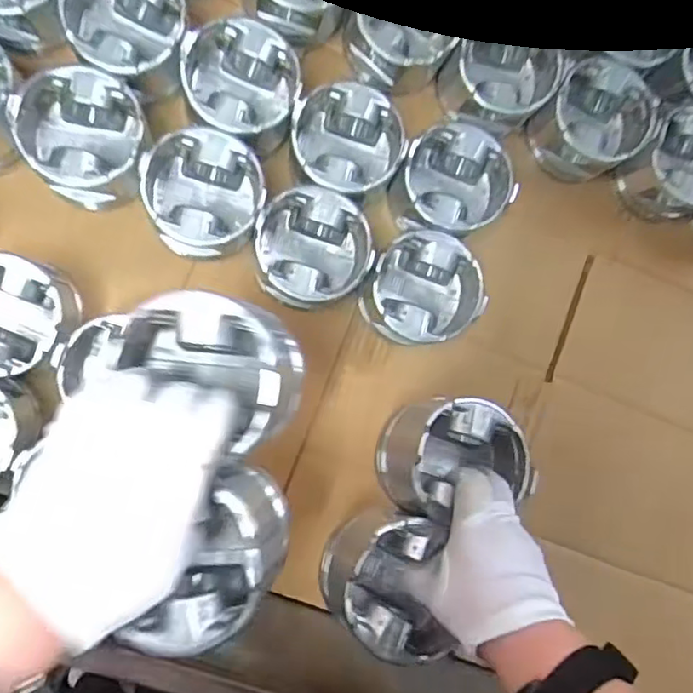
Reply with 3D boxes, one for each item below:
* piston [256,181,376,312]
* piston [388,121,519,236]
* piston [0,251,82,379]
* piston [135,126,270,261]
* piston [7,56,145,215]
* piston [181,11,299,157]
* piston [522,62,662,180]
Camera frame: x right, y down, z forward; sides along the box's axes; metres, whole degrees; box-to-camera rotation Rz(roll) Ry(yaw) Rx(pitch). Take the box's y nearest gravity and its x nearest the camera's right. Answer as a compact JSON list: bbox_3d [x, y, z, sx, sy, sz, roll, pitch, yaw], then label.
[{"bbox_3d":[-0.032,-0.087,0.576,0.098,0.074,0.101,0,90,-10],"label":"piston"},{"bbox_3d":[0.095,-0.154,0.614,0.109,0.080,0.099,-38,96,-8],"label":"piston"},{"bbox_3d":[-0.283,-0.025,0.546,0.109,0.082,0.100,17,87,-9],"label":"piston"},{"bbox_3d":[-0.125,-0.134,0.558,0.097,0.065,0.099,0,90,-10],"label":"piston"},{"bbox_3d":[-0.223,-0.179,0.549,0.101,0.082,0.101,0,90,-10],"label":"piston"},{"bbox_3d":[-0.093,-0.233,0.571,0.103,0.064,0.105,0,90,-10],"label":"piston"},{"bbox_3d":[0.253,-0.234,0.659,0.104,0.086,0.098,0,90,-10],"label":"piston"}]

